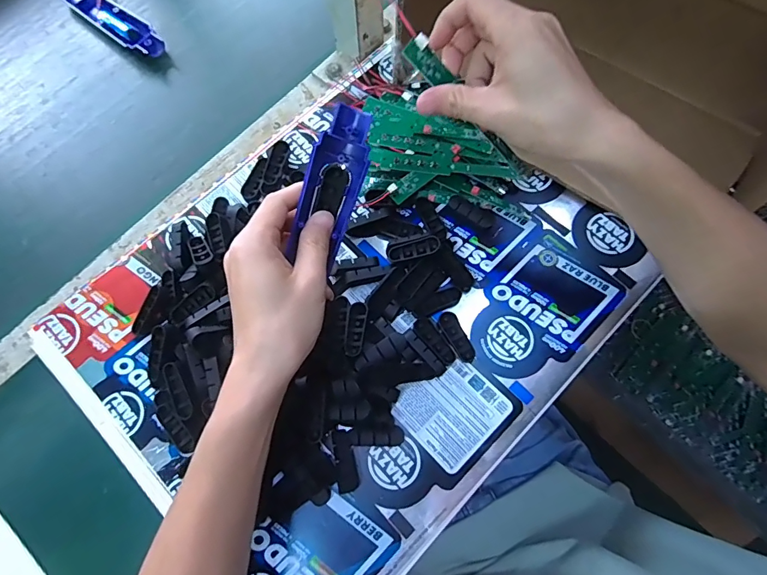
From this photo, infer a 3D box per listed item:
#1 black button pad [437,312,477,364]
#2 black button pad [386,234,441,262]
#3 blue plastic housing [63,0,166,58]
[{"bbox_3d":[0.065,0.044,0.388,0.017,0.008,0.047,-27,73,-8],"label":"black button pad"},{"bbox_3d":[0.027,-0.036,0.399,0.049,0.006,0.018,-12,71,15],"label":"black button pad"},{"bbox_3d":[-0.326,-0.320,0.527,0.161,0.025,0.037,36,75,12],"label":"blue plastic housing"}]

